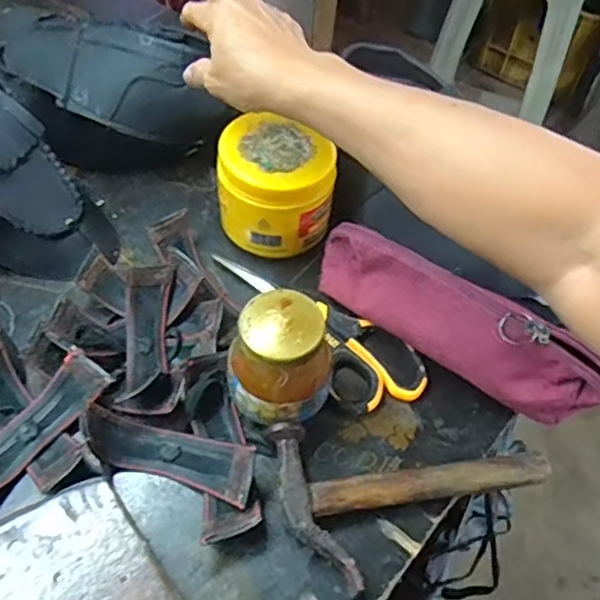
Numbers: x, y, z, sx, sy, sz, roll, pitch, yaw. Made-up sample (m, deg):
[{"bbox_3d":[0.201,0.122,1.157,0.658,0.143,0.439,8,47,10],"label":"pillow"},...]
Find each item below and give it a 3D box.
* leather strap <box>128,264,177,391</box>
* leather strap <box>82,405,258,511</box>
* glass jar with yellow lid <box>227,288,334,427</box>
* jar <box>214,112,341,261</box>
[{"bbox_3d":[-0.116,0.020,0.471,0.032,0.020,0.099,0,67,-3],"label":"leather strap"},{"bbox_3d":[-0.087,0.104,0.417,0.118,0.033,0.042,15,54,8],"label":"leather strap"},{"bbox_3d":[-0.012,0.044,0.420,0.064,0.081,0.063,2,54,-2],"label":"glass jar with yellow lid"},{"bbox_3d":[-0.018,-0.095,0.526,0.095,0.088,0.081,-2,54,-4],"label":"jar"}]

